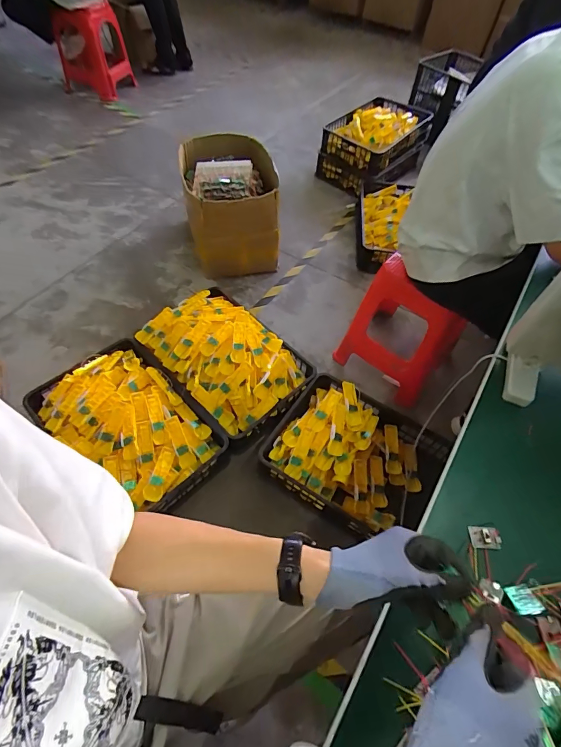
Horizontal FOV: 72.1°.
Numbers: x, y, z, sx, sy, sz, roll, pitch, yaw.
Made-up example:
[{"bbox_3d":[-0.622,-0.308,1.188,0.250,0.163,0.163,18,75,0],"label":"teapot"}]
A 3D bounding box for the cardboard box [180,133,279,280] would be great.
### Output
[{"bbox_3d":[-0.226,-0.720,1.740,0.400,0.391,0.427,-4,56,-7],"label":"cardboard box"}]

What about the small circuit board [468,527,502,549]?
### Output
[{"bbox_3d":[0.264,0.211,0.496,0.037,0.009,0.027,5,56,0],"label":"small circuit board"}]

